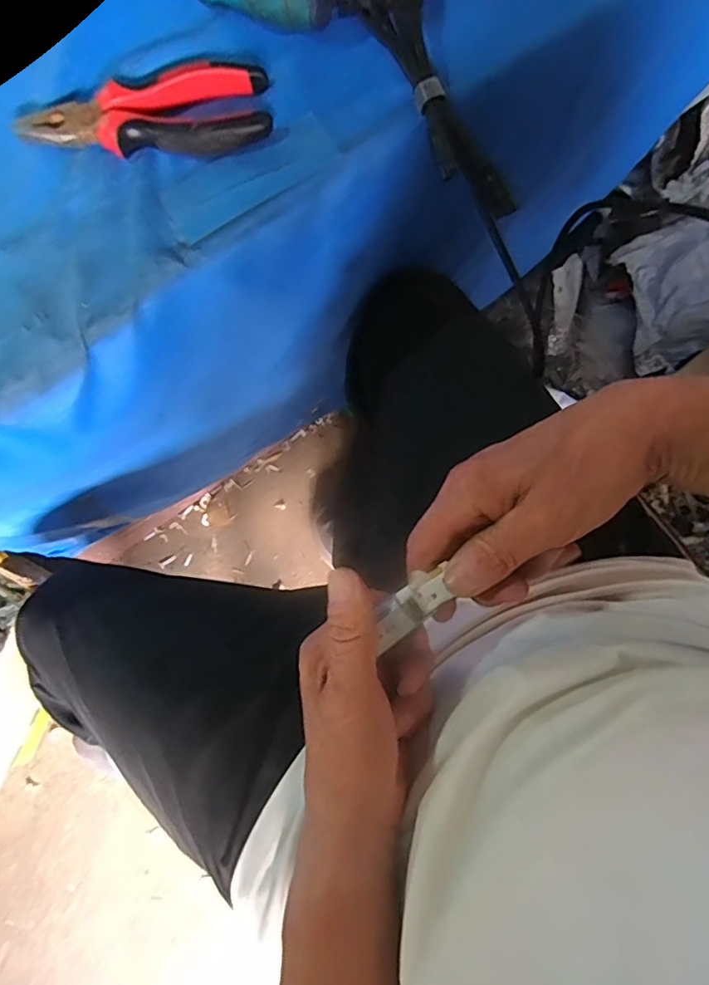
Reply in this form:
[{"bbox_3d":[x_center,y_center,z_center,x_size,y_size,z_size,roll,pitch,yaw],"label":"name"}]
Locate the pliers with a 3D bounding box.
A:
[{"bbox_3d":[-0.131,-0.234,0.353,0.152,0.018,0.049,-12,79,-2],"label":"pliers"}]

